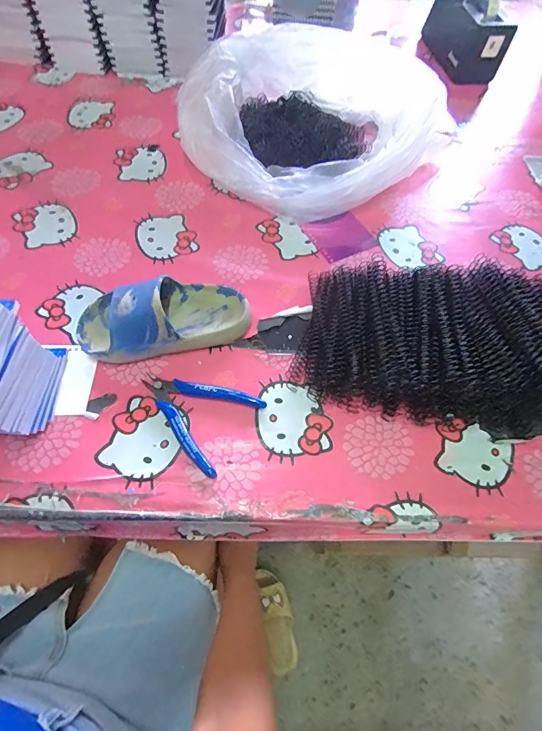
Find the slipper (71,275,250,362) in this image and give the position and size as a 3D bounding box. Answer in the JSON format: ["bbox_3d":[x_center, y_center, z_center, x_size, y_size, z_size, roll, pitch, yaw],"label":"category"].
[{"bbox_3d":[-0.113,-0.056,0.405,0.172,0.062,0.079,-14,63,-11],"label":"slipper"}]

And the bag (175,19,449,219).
[{"bbox_3d":[0.052,-0.347,0.548,0.303,0.104,0.303,41,66,17],"label":"bag"}]

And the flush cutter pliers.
[{"bbox_3d":[-0.078,0.042,0.377,0.113,0.013,0.088,29,63,11],"label":"flush cutter pliers"}]

